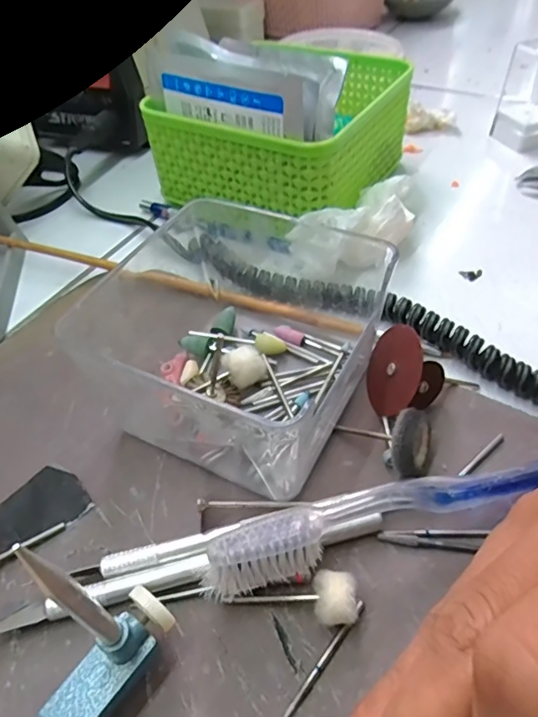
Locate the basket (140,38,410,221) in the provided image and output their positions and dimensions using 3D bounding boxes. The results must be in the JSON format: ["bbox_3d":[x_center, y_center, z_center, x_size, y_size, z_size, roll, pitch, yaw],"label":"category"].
[{"bbox_3d":[0.012,-0.146,0.329,0.126,0.059,0.129,20,52,21],"label":"basket"}]

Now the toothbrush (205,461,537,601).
[{"bbox_3d":[0.068,0.046,0.181,0.183,0.025,0.017,-16,48,-10],"label":"toothbrush"}]

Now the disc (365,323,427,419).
[{"bbox_3d":[0.052,0.005,0.214,0.005,0.037,0.036,11,83,-21],"label":"disc"}]

